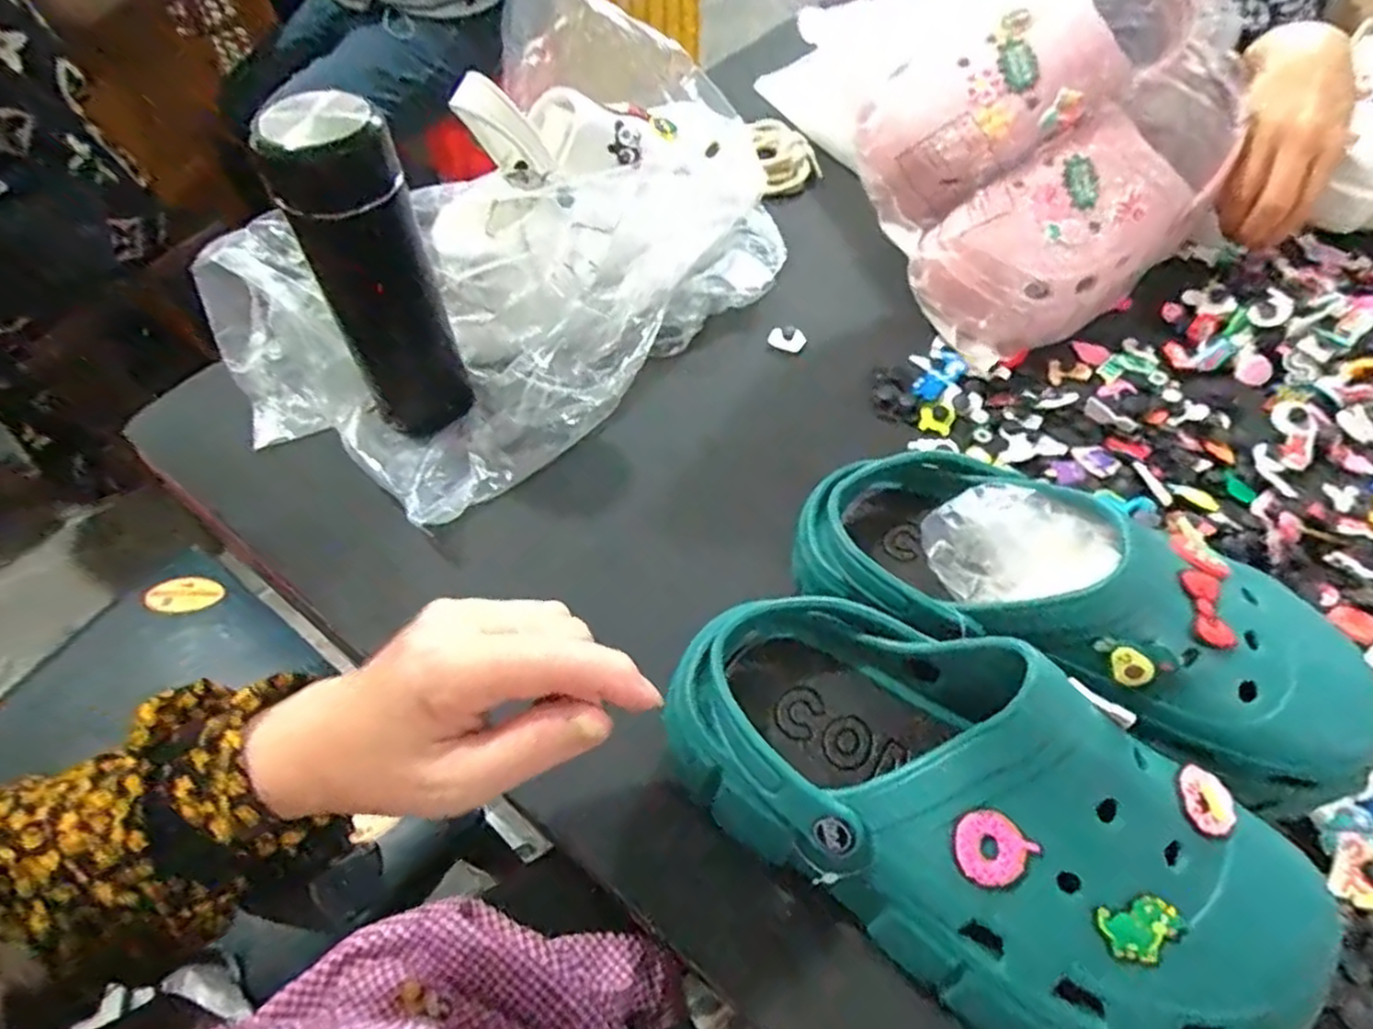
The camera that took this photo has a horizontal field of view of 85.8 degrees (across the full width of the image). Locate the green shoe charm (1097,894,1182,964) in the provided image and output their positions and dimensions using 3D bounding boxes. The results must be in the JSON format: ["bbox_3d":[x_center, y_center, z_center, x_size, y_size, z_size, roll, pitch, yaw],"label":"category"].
[{"bbox_3d":[0.161,0.147,0.261,0.026,0.004,0.019,-23,70,10],"label":"green shoe charm"}]

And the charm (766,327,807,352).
[{"bbox_3d":[0.075,-0.130,0.550,0.028,0.009,0.017,7,54,6],"label":"charm"}]

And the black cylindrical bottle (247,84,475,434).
[{"bbox_3d":[-0.181,-0.133,0.437,0.062,0.206,0.055,-26,58,-17],"label":"black cylindrical bottle"}]

